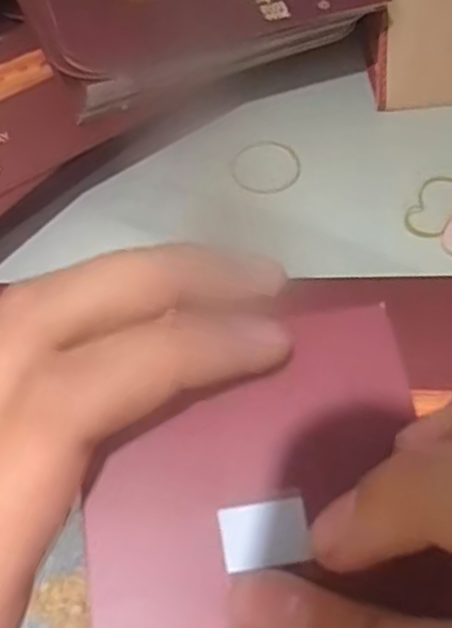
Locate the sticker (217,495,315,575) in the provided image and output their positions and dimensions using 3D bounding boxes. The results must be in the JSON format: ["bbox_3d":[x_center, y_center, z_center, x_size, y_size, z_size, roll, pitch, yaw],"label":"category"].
[{"bbox_3d":[0.006,0.035,0.118,0.014,0.004,0.010,-10,58,-4],"label":"sticker"}]

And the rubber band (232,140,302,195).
[{"bbox_3d":[0.027,-0.096,0.480,0.044,0.004,0.046,-1,58,2],"label":"rubber band"}]

